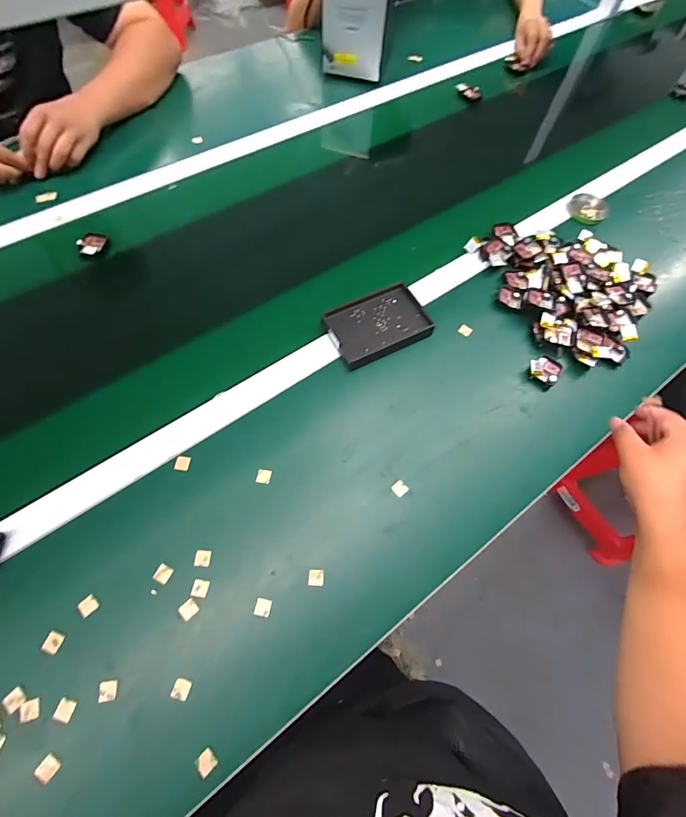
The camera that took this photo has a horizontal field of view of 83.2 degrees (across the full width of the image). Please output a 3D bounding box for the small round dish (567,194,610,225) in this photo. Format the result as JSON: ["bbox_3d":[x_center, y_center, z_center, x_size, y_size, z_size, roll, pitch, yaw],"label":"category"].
[{"bbox_3d":[0.433,-0.351,0.684,0.067,0.017,0.059,25,66,6],"label":"small round dish"}]

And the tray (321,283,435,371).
[{"bbox_3d":[0.049,-0.117,0.549,0.138,0.022,0.093,-27,70,-16],"label":"tray"}]

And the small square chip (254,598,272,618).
[{"bbox_3d":[-0.084,0.209,0.405,0.016,0.004,0.017,12,65,1],"label":"small square chip"}]

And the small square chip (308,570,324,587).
[{"bbox_3d":[-0.029,0.184,0.419,0.016,0.004,0.016,4,65,-3],"label":"small square chip"}]

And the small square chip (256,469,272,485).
[{"bbox_3d":[-0.094,0.081,0.459,0.016,0.004,0.017,10,65,0],"label":"small square chip"}]

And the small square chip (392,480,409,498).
[{"bbox_3d":[0.069,0.097,0.465,0.017,0.004,0.017,43,71,15],"label":"small square chip"}]

